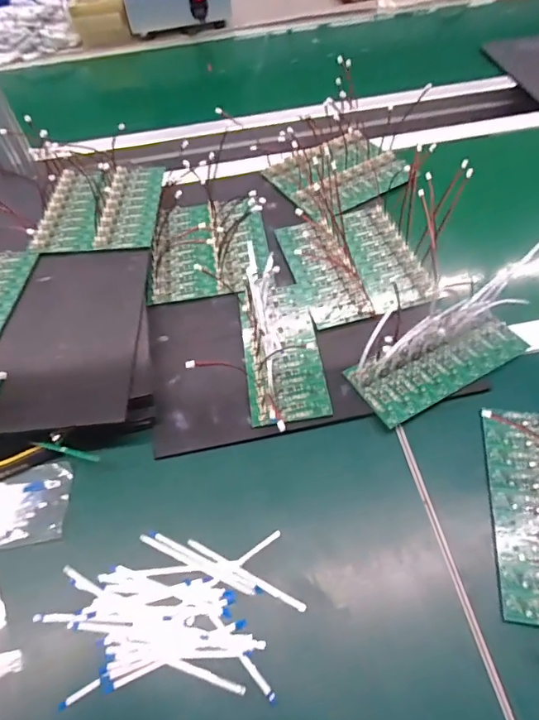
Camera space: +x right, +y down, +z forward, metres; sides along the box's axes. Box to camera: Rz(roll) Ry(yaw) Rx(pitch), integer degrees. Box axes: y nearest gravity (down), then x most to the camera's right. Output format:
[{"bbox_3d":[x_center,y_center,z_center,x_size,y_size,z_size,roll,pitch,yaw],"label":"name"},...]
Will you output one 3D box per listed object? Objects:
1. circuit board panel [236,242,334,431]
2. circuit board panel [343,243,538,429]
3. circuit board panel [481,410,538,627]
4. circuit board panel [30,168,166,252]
[{"bbox_3d":[0.010,-0.040,0.528,0.085,0.075,0.212,-8,55,-1],"label":"circuit board panel"},{"bbox_3d":[0.206,-0.031,0.512,0.243,0.074,0.087,-28,58,-15],"label":"circuit board panel"},{"bbox_3d":[0.246,0.134,0.434,0.077,0.013,0.196,5,56,8],"label":"circuit board panel"},{"bbox_3d":[-0.240,-0.227,0.687,0.157,0.022,0.189,-3,55,3],"label":"circuit board panel"}]

